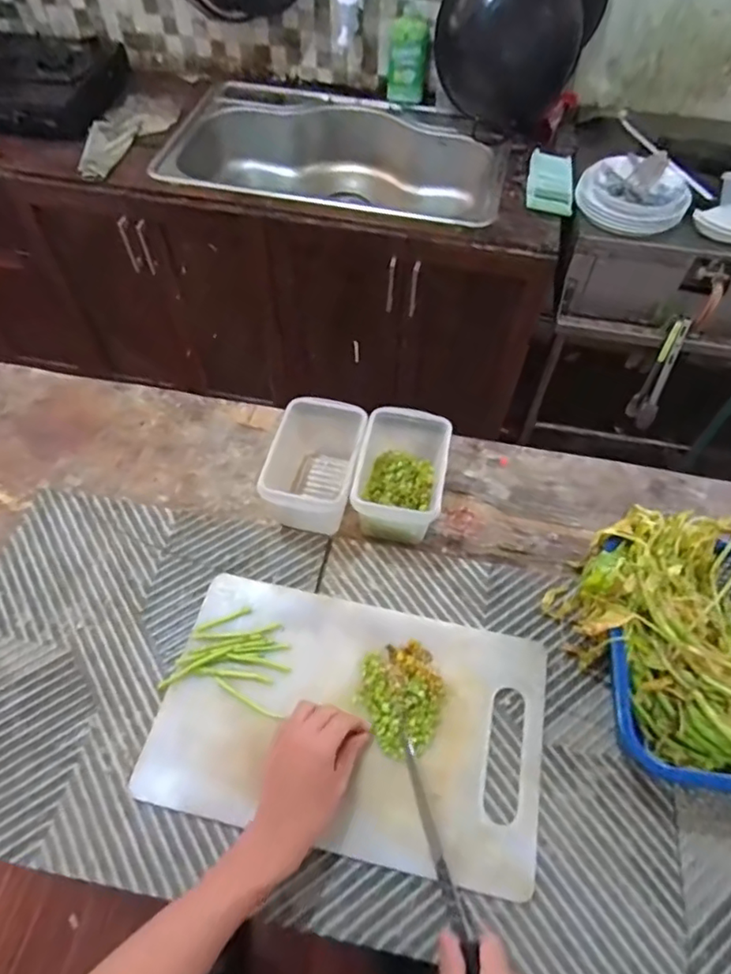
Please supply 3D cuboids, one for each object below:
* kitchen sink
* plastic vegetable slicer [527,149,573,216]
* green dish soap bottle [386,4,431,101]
[{"bbox_3d":[-0.063,-0.801,1.541,0.831,0.204,0.518,18,58,12],"label":"kitchen sink"},{"bbox_3d":[0.430,-0.717,1.373,0.100,0.024,0.235,8,56,5],"label":"plastic vegetable slicer"},{"bbox_3d":[0.113,-1.108,1.508,0.101,0.198,0.050,14,51,9],"label":"green dish soap bottle"}]

